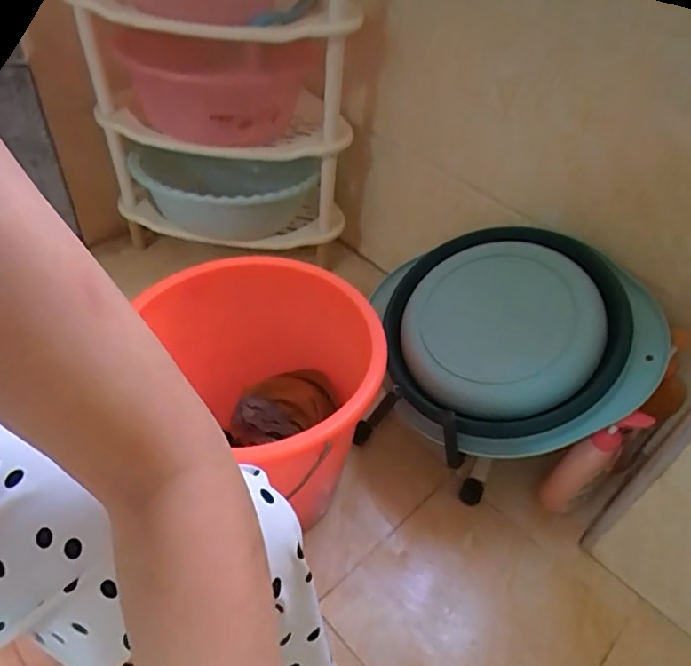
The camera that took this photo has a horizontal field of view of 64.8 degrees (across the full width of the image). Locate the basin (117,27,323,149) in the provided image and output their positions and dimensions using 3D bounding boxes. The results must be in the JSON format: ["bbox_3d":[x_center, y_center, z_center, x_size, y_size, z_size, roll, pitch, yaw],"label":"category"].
[{"bbox_3d":[-0.224,-0.448,0.972,0.272,0.128,0.272,27,49,19],"label":"basin"}]

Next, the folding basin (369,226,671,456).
[{"bbox_3d":[0.229,-0.004,0.792,0.365,0.070,0.357,-28,61,5],"label":"folding basin"}]

